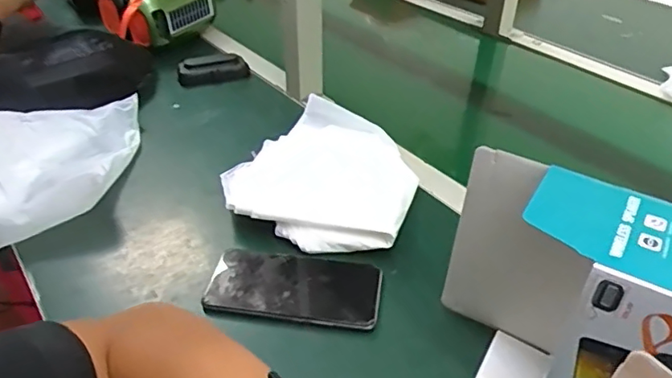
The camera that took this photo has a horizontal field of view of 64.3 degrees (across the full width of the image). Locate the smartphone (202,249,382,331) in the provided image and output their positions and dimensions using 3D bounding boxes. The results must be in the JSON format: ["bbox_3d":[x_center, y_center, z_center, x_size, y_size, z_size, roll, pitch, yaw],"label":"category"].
[{"bbox_3d":[-0.038,0.091,0.493,0.153,0.011,0.078,5,37,6],"label":"smartphone"}]

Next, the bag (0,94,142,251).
[{"bbox_3d":[-0.372,-0.021,0.628,0.246,0.065,0.244,-5,37,-7],"label":"bag"}]

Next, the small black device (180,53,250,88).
[{"bbox_3d":[-0.194,-0.189,0.843,0.105,0.025,0.055,-13,39,-18],"label":"small black device"}]

